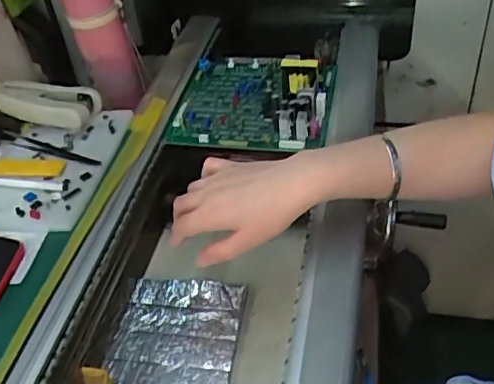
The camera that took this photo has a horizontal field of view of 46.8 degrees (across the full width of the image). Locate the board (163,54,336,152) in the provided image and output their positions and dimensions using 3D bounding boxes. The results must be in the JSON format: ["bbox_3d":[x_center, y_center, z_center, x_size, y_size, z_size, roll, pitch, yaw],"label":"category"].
[{"bbox_3d":[0.010,-0.124,0.663,0.171,0.055,0.178,3,42,11],"label":"board"}]

